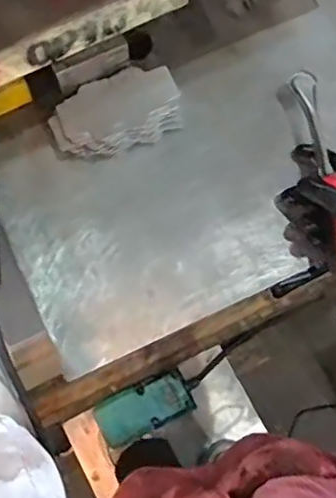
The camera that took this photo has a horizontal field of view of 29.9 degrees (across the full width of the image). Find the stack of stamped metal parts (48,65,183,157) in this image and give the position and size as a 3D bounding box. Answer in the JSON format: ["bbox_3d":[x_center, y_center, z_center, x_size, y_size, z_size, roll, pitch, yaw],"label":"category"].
[{"bbox_3d":[-0.052,-0.135,0.644,0.129,0.043,0.070,-20,76,-5],"label":"stack of stamped metal parts"}]

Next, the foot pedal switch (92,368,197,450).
[{"bbox_3d":[-0.041,0.329,1.308,0.213,0.044,0.101,-18,75,-28],"label":"foot pedal switch"}]

